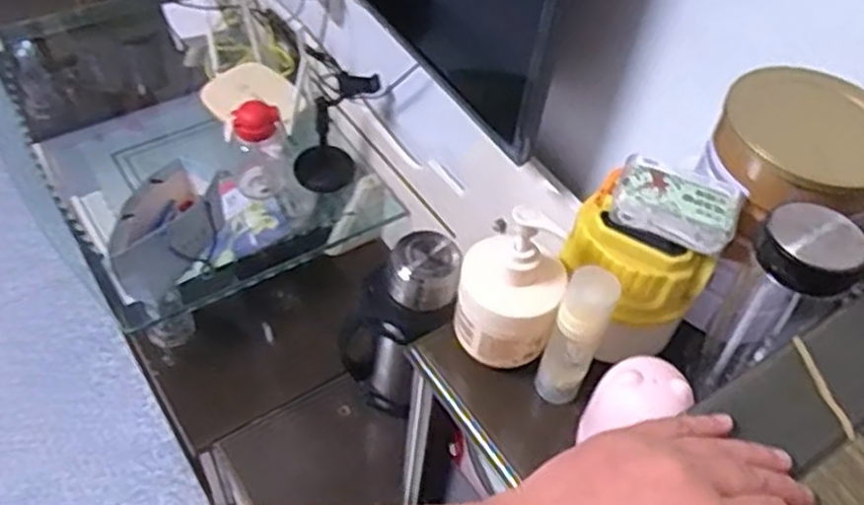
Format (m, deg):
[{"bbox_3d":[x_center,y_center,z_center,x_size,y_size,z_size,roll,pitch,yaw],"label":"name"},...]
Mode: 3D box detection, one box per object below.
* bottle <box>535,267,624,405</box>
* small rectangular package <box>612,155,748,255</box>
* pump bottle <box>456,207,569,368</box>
[{"bbox_3d":[0.103,0.065,0.559,0.034,0.136,0.027,30,53,18],"label":"bottle"},{"bbox_3d":[0.174,-0.036,0.547,0.083,0.029,0.045,20,51,11],"label":"small rectangular package"},{"bbox_3d":[0.058,0.022,0.561,0.075,0.123,0.061,22,51,12],"label":"pump bottle"}]

